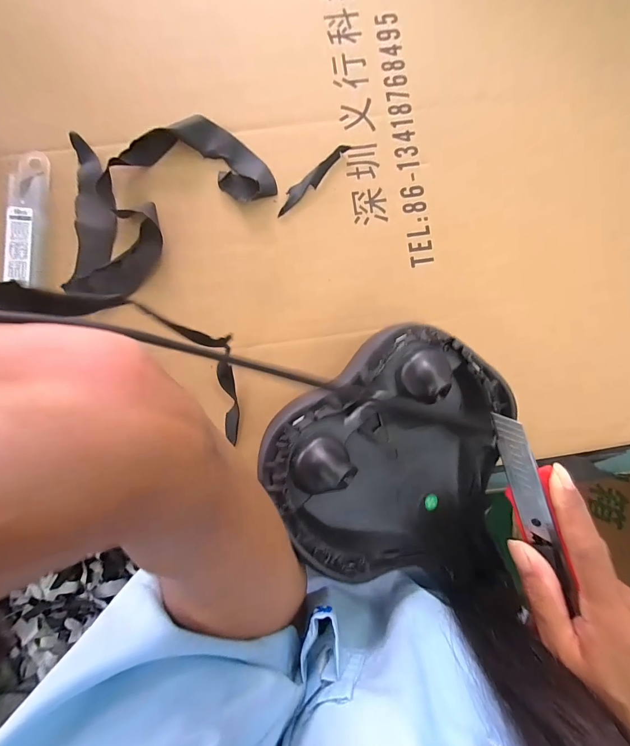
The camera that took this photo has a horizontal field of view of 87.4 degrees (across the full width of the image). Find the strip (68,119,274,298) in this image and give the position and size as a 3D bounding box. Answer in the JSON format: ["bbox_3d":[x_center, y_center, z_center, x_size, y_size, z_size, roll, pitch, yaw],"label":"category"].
[{"bbox_3d":[-0.129,-0.142,0.252,0.171,0.012,0.115,-34,91,-4],"label":"strip"}]

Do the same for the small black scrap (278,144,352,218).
[{"bbox_3d":[-0.001,-0.155,0.264,0.077,0.006,0.011,-41,92,-4],"label":"small black scrap"}]

